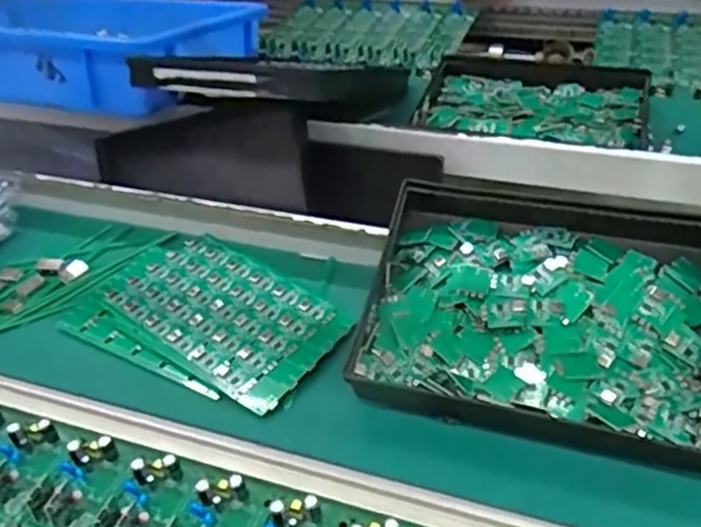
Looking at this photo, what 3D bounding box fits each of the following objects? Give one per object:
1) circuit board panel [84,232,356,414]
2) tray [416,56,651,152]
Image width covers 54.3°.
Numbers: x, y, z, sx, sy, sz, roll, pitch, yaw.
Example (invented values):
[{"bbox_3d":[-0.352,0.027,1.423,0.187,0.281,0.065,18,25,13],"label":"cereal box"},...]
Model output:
[{"bbox_3d":[-0.101,0.032,0.527,0.200,0.011,0.106,25,47,33],"label":"circuit board panel"},{"bbox_3d":[0.193,-0.157,0.724,0.228,0.051,0.196,10,40,18],"label":"tray"}]

